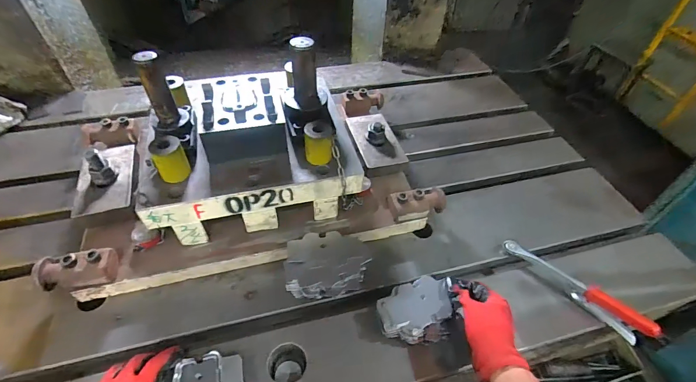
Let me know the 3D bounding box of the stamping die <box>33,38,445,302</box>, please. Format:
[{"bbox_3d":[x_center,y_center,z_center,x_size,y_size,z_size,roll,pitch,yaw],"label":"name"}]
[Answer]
[{"bbox_3d":[-0.158,-0.074,0.579,0.585,0.251,0.345,-9,49,-10],"label":"stamping die"}]

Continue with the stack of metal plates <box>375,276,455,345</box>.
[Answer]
[{"bbox_3d":[0.093,0.171,0.493,0.101,0.046,0.075,-8,49,-10],"label":"stack of metal plates"}]

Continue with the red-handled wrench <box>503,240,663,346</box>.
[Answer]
[{"bbox_3d":[0.343,0.141,0.532,0.020,0.054,0.214,-33,57,-28],"label":"red-handled wrench"}]

